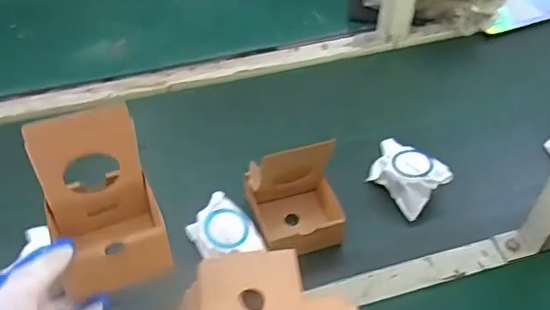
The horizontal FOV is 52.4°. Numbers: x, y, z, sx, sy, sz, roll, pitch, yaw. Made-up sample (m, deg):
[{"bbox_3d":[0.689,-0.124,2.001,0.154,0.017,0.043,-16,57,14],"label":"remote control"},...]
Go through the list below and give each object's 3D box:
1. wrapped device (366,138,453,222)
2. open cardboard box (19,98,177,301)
[{"bbox_3d":[0.176,0.028,0.757,0.076,0.041,0.105,-35,59,-28],"label":"wrapped device"},{"bbox_3d":[-0.161,0.047,0.521,0.099,0.155,0.087,-17,52,-17],"label":"open cardboard box"}]

